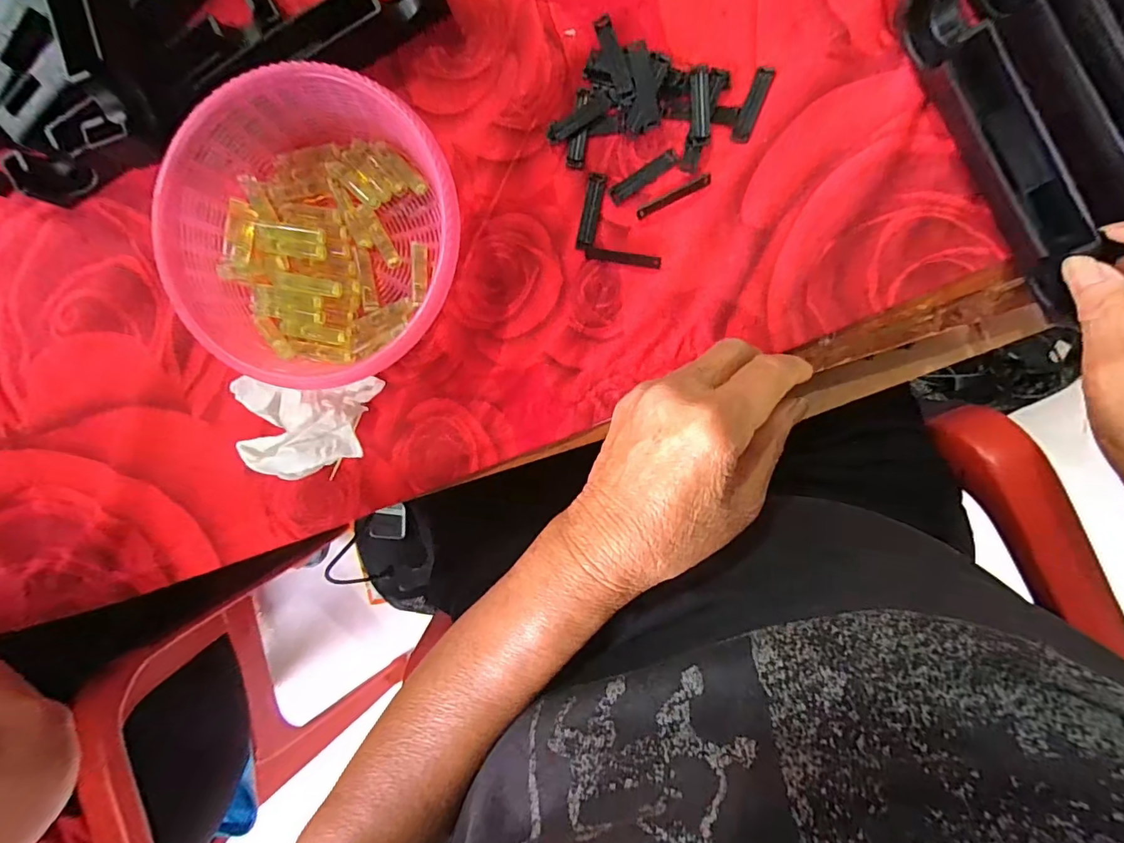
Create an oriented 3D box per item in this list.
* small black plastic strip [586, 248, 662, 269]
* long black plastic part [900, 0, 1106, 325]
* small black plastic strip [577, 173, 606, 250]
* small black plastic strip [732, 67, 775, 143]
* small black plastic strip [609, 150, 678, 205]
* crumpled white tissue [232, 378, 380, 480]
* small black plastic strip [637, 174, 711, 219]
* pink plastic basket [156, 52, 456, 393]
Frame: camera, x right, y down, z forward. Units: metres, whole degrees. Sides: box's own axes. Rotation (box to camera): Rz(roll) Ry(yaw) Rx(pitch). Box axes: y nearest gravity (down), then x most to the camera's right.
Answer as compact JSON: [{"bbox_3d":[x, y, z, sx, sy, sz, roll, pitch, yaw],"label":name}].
[{"bbox_3d":[0.038,-0.101,0.299,0.045,0.005,0.007,10,95,5],"label":"small black plastic strip"},{"bbox_3d":[0.243,-0.148,0.259,0.031,0.035,0.191,-29,93,7],"label":"long black plastic part"},{"bbox_3d":[0.018,-0.129,0.299,0.010,0.004,0.045,11,95,5],"label":"small black plastic strip"},{"bbox_3d":[0.112,-0.185,0.285,0.010,0.004,0.045,21,96,4],"label":"small black plastic strip"},{"bbox_3d":[0.049,-0.149,0.295,0.044,0.004,0.010,-32,90,7],"label":"small black plastic strip"},{"bbox_3d":[-0.160,0.004,0.290,0.092,0.056,0.061,0,94,5],"label":"crumpled white tissue"},{"bbox_3d":[0.067,-0.134,0.291,0.046,0.006,0.005,-24,91,7],"label":"small black plastic strip"},{"bbox_3d":[-0.143,-0.109,0.287,0.160,0.048,0.165,0,94,5],"label":"pink plastic basket"}]

